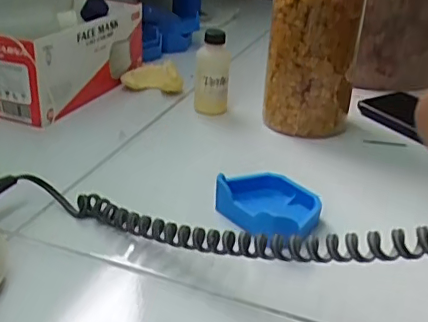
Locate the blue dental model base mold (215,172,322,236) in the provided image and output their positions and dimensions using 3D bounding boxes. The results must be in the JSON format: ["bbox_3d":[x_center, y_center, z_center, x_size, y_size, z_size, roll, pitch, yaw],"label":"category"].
[{"bbox_3d":[0.041,0.031,0.418,0.077,0.023,0.062,14,30,18],"label":"blue dental model base mold"}]

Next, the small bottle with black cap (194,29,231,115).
[{"bbox_3d":[-0.001,-0.094,0.586,0.035,0.084,0.030,1,28,-5],"label":"small bottle with black cap"}]

